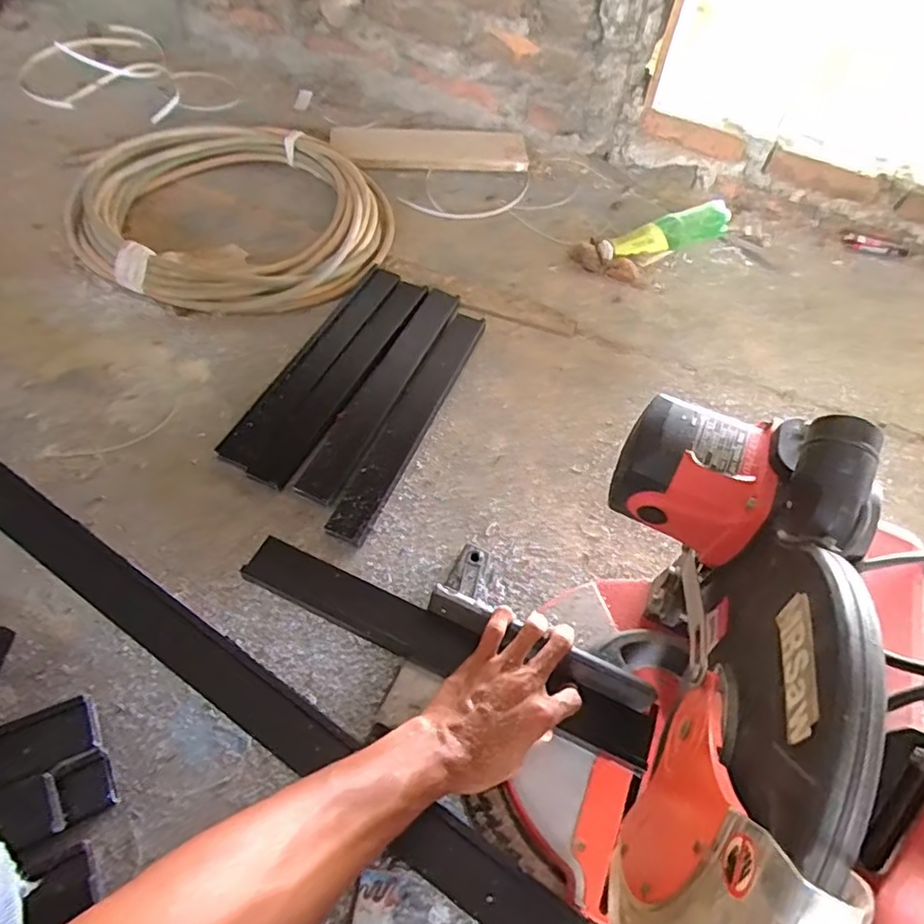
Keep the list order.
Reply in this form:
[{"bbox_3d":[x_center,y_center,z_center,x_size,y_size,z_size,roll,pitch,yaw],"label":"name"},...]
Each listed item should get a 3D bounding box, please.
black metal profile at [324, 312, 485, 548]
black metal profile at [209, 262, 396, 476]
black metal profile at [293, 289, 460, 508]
[{"bbox_3d":[-0.061,-0.058,0.778,0.047,0.016,0.382,21,58,10],"label":"black metal profile"},{"bbox_3d":[-0.198,-0.146,0.822,0.053,0.016,0.394,23,59,11],"label":"black metal profile"},{"bbox_3d":[-0.101,-0.103,0.807,0.053,0.011,0.386,21,58,10],"label":"black metal profile"}]

